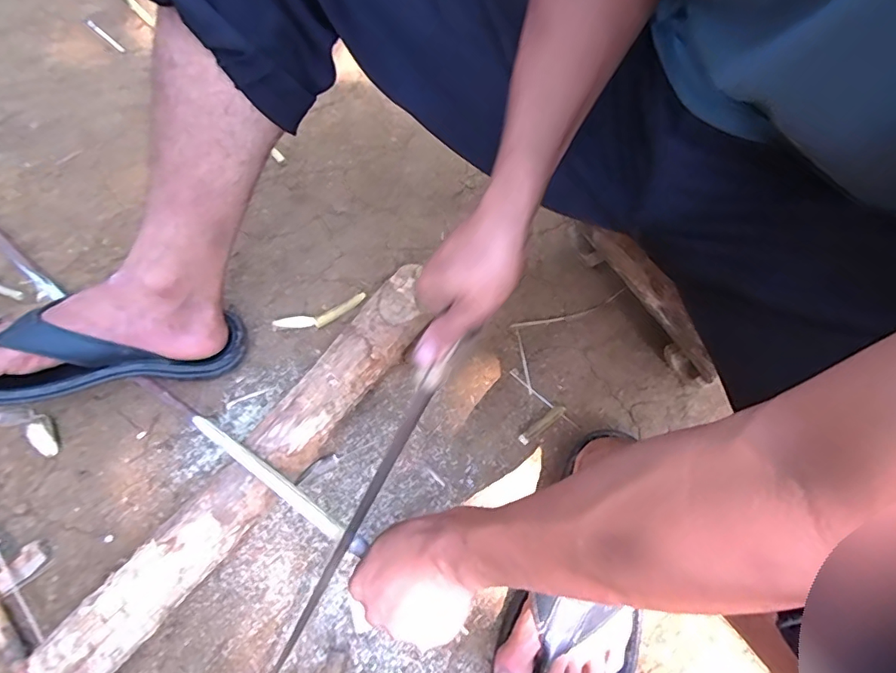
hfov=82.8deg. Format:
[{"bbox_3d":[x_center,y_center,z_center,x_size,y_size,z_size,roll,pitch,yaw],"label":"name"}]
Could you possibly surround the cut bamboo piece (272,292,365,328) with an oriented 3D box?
[{"bbox_3d":[-0.151,-0.025,0.610,0.111,0.013,0.028,-20,63,-11],"label":"cut bamboo piece"}]

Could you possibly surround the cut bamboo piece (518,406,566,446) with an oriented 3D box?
[{"bbox_3d":[0.102,0.095,0.552,0.062,0.009,0.012,-36,67,-18],"label":"cut bamboo piece"}]

